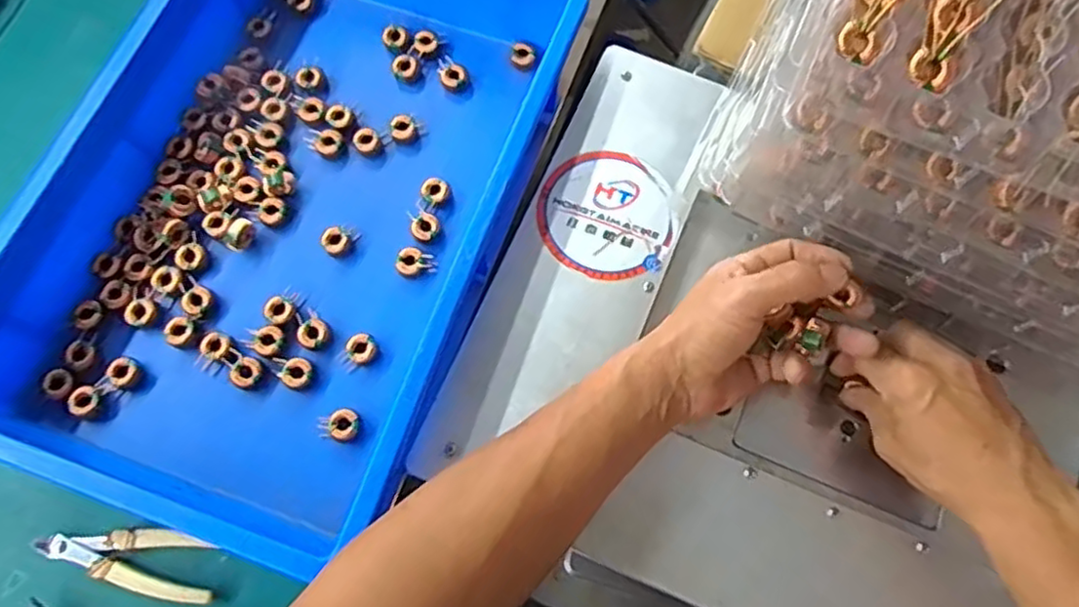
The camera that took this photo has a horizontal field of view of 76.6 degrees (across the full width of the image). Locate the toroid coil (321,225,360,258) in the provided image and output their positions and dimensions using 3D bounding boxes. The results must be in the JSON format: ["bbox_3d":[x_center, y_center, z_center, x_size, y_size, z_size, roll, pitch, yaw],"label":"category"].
[{"bbox_3d":[-0.148,-0.046,0.501,0.021,0.008,0.024,26,72,6],"label":"toroid coil"}]

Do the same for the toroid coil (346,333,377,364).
[{"bbox_3d":[-0.124,0.030,0.474,0.018,0.014,0.021,40,74,11],"label":"toroid coil"}]

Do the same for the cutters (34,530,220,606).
[{"bbox_3d":[-0.262,0.162,0.435,0.116,0.008,0.039,11,71,2],"label":"cutters"}]

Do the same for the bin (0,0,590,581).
[{"bbox_3d":[-0.170,-0.075,0.484,0.284,0.084,0.444,19,72,4],"label":"bin"}]

